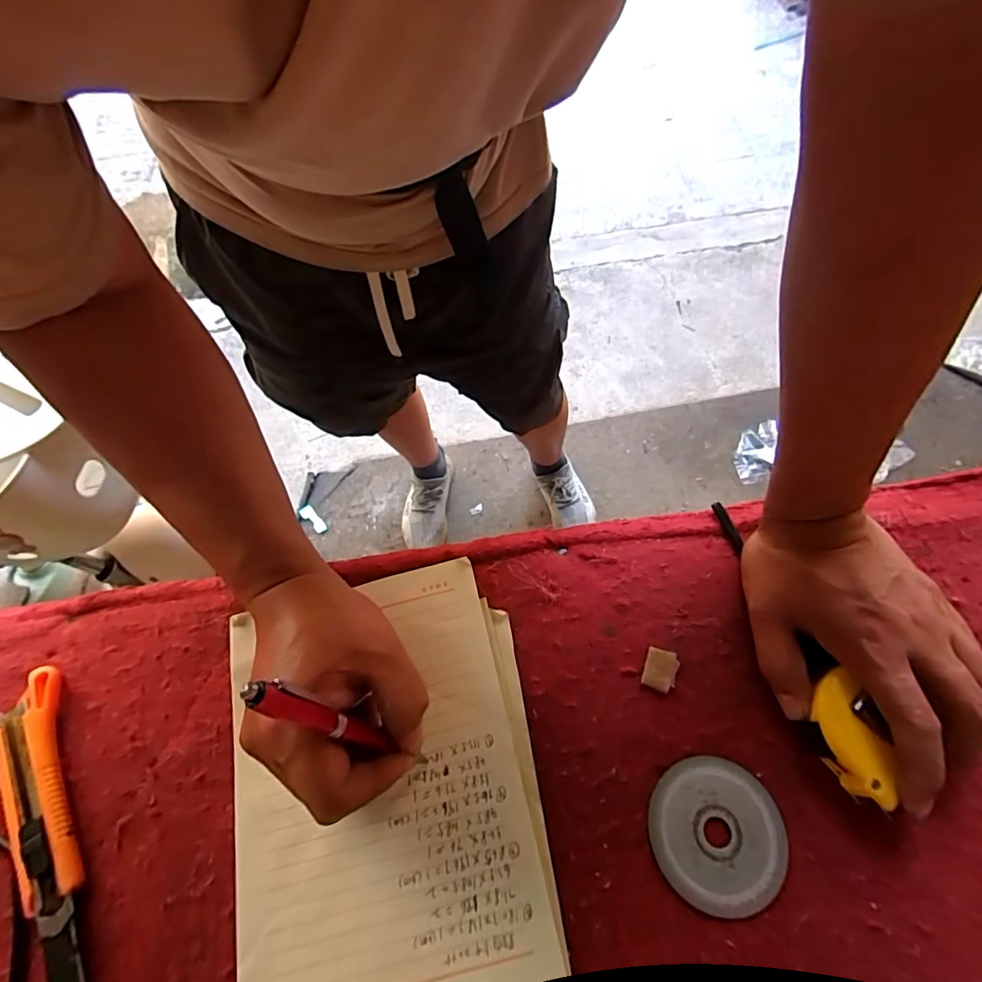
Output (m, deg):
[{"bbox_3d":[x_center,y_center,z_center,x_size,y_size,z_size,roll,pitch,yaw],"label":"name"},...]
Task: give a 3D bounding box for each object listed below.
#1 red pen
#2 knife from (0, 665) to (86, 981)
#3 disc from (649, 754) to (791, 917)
[{"bbox_3d":[-0.075,0.124,0.263,0.010,0.128,0.013,15,63,42],"label":"red pen"},{"bbox_3d":[-0.279,0.206,0.311,0.037,0.018,0.186,-26,67,-9],"label":"knife"},{"bbox_3d":[0.134,0.203,0.298,0.078,0.004,0.075,-1,65,2],"label":"disc"}]

